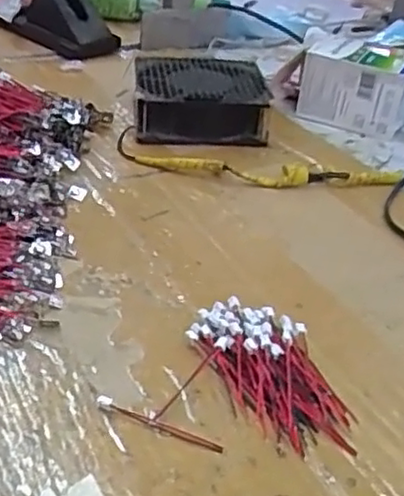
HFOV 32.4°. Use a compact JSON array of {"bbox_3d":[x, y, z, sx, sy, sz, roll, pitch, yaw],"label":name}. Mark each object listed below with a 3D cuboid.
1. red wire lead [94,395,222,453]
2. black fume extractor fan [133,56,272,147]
[{"bbox_3d":[-0.021,0.082,0.326,0.065,0.004,0.006,18,35,20],"label":"red wire lead"},{"bbox_3d":[-0.002,-0.135,0.633,0.119,0.041,0.119,1,33,-5],"label":"black fume extractor fan"}]

